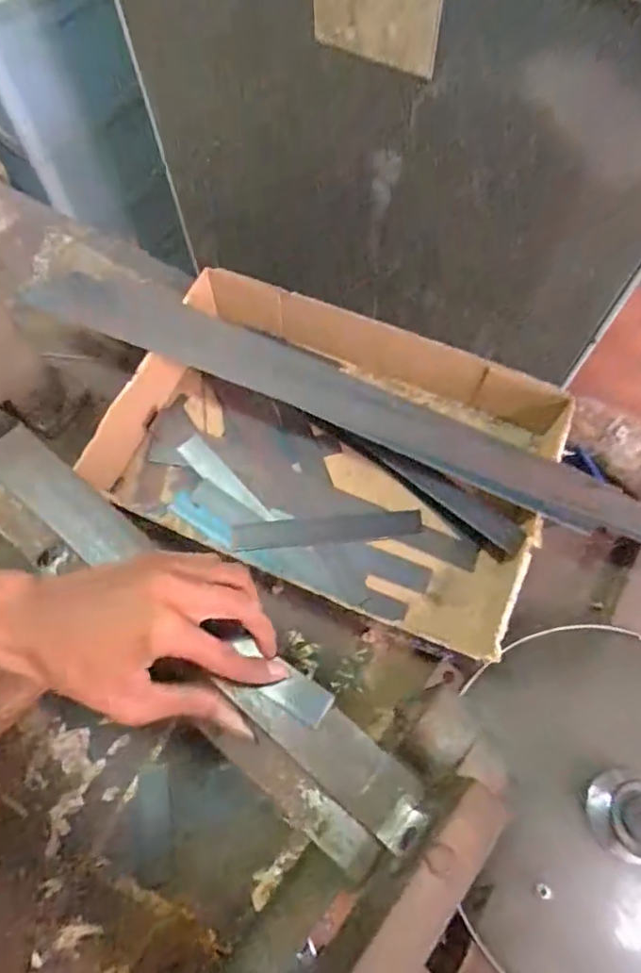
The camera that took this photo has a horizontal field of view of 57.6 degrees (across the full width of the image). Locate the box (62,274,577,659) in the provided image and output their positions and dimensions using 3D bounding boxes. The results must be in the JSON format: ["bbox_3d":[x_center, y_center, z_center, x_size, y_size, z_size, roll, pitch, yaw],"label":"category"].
[{"bbox_3d":[-0.004,-0.039,0.513,0.393,0.070,0.236,22,69,10],"label":"box"}]

